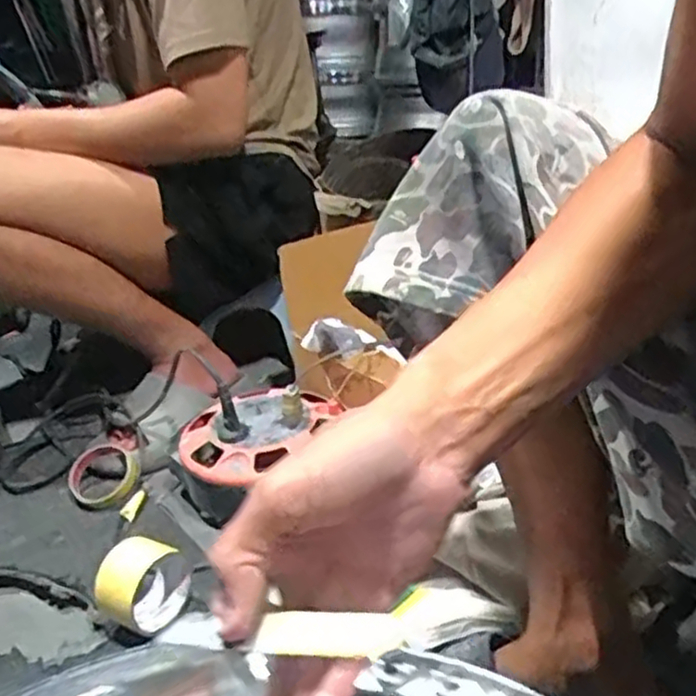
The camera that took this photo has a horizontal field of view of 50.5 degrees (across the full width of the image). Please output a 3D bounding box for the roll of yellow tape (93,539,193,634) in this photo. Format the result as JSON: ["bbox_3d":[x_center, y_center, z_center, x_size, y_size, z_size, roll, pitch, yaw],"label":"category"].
[{"bbox_3d":[-0.201,0.233,0.731,0.049,0.081,0.087,14,30,39],"label":"roll of yellow tape"}]

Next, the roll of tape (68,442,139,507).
[{"bbox_3d":[-0.314,0.167,0.949,0.092,0.019,0.084,22,52,25],"label":"roll of tape"}]

